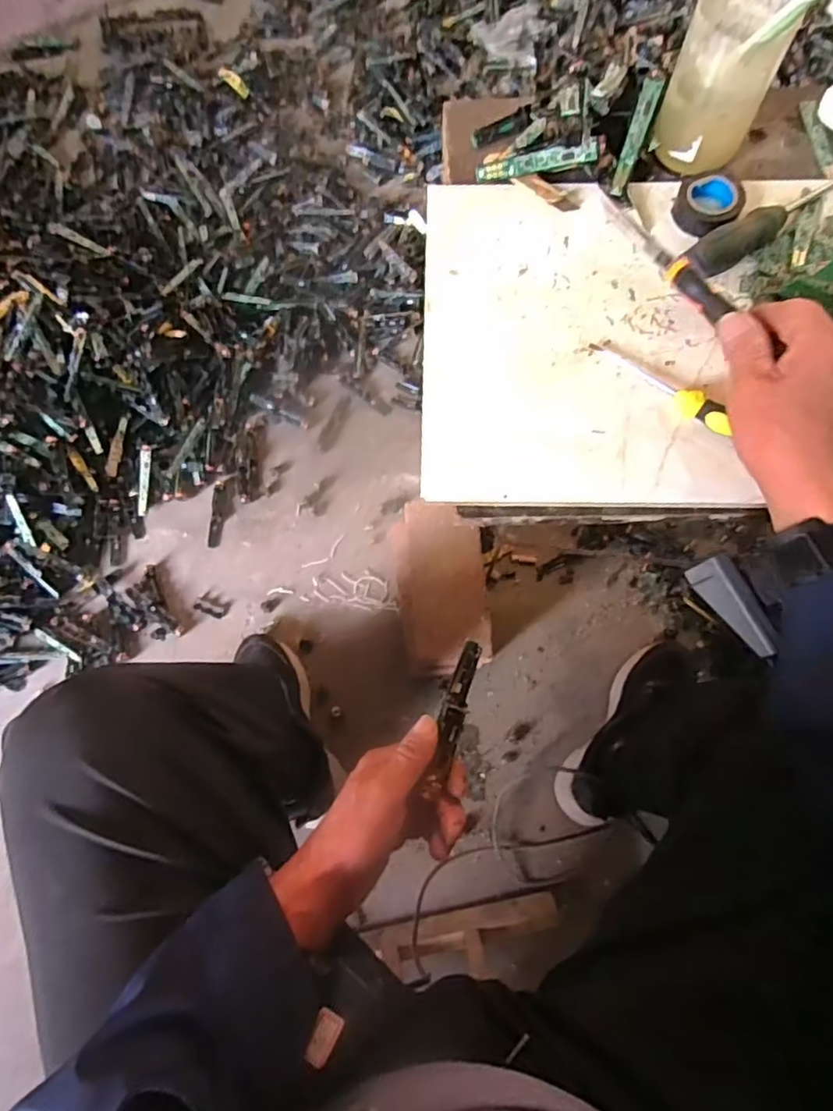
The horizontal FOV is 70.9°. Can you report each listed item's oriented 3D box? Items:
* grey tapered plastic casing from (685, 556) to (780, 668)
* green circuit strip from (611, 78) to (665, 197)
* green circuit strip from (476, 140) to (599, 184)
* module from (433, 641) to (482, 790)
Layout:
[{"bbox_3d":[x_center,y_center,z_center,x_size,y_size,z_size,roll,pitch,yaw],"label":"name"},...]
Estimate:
[{"bbox_3d":[0.195,0.031,0.357,0.020,0.019,0.063,-31,73,-9],"label":"grey tapered plastic casing"},{"bbox_3d":[0.182,-0.346,0.486,0.016,0.011,0.099,19,93,5],"label":"green circuit strip"},{"bbox_3d":[0.101,-0.328,0.490,0.099,0.015,0.007,-8,32,6],"label":"green circuit strip"},{"bbox_3d":[0.026,0.102,0.395,0.016,0.014,0.089,15,72,4],"label":"module"}]

